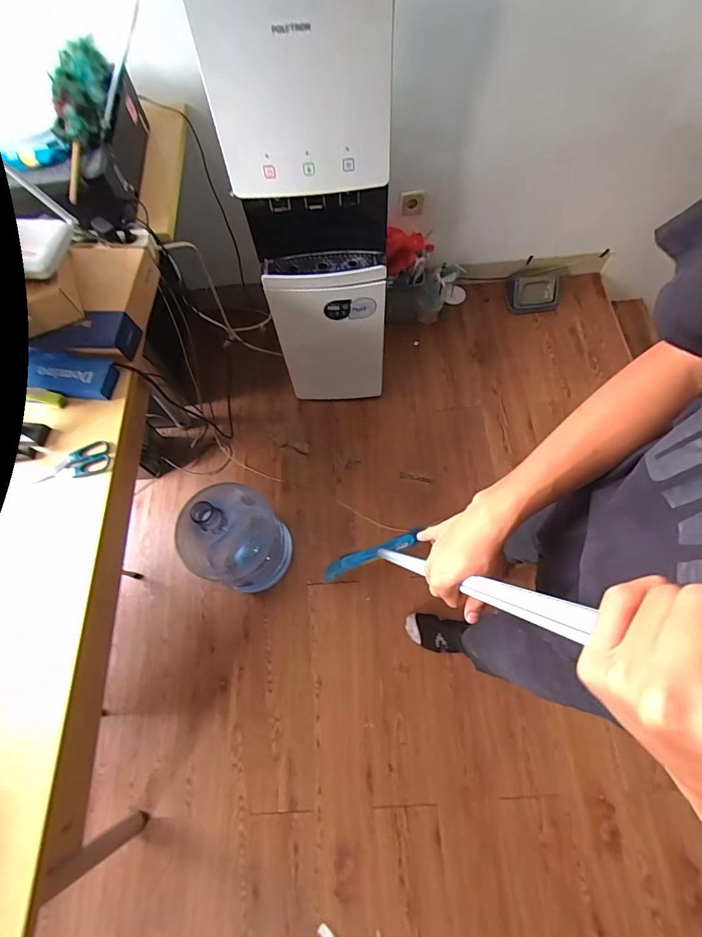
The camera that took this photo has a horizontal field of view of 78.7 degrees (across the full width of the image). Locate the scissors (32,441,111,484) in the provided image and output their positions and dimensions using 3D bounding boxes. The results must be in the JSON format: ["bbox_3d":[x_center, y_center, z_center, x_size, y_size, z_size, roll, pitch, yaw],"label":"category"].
[{"bbox_3d":[-0.500,-0.011,0.771,0.137,0.010,0.062,-16,68,-3],"label":"scissors"}]

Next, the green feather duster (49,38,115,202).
[{"bbox_3d":[-0.571,-0.776,0.906,0.099,0.094,0.458,-7,68,-2],"label":"green feather duster"}]

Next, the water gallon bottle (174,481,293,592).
[{"bbox_3d":[-0.334,0.205,1.230,0.250,0.462,0.246,6,68,3],"label":"water gallon bottle"}]

